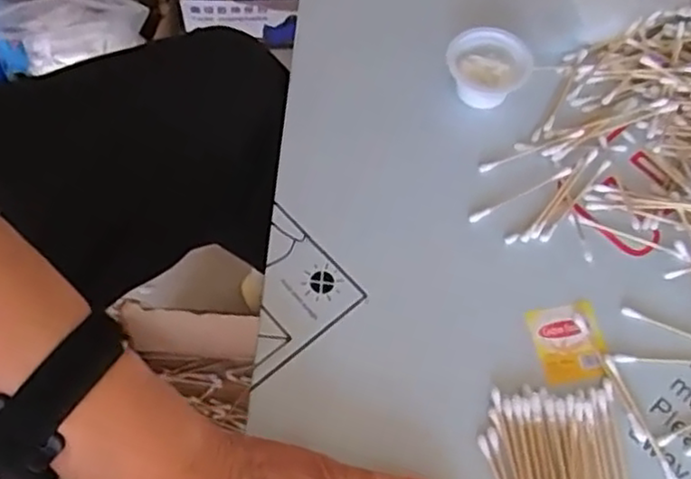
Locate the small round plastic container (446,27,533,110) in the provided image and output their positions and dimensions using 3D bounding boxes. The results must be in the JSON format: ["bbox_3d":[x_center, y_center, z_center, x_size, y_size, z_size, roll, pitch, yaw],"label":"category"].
[{"bbox_3d":[0.094,-0.114,0.455,0.051,0.025,0.046,31,64,13],"label":"small round plastic container"}]

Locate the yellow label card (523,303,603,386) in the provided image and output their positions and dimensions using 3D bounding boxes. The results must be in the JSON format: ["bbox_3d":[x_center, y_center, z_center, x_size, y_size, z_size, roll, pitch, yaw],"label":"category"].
[{"bbox_3d":[0.125,0.058,0.387,0.036,0.004,0.044,-12,64,-1],"label":"yellow label card"}]

